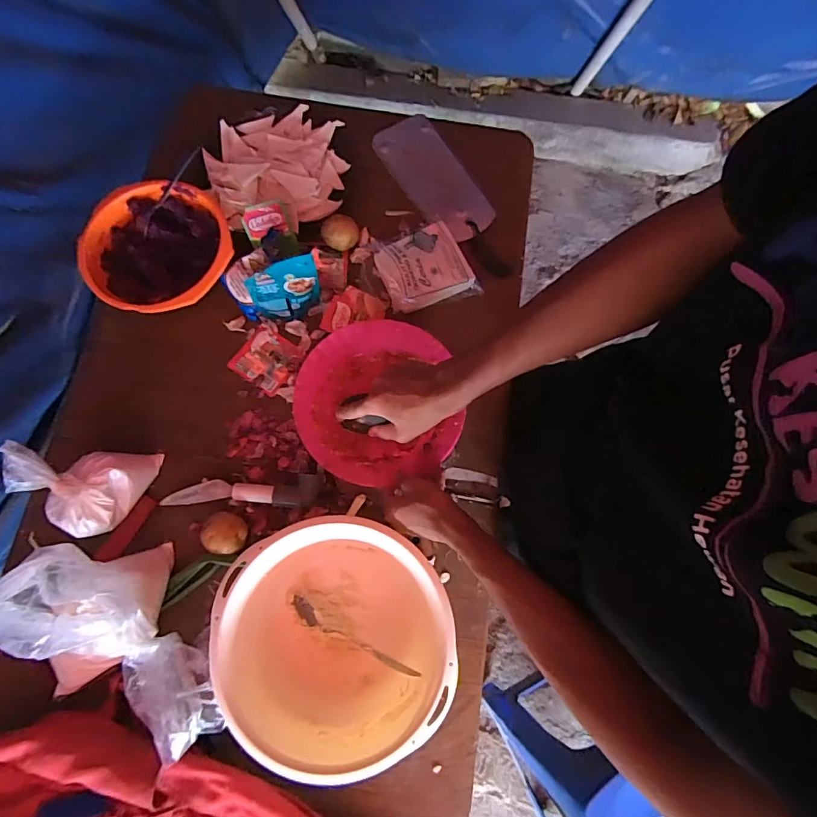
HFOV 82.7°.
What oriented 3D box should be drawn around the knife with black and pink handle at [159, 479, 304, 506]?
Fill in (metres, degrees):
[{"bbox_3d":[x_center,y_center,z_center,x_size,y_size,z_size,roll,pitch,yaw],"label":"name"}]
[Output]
[{"bbox_3d":[-0.220,0.106,0.585,0.173,0.014,0.030,1,74,-1],"label":"knife with black and pink handle"}]

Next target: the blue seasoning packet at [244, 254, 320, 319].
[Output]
[{"bbox_3d":[-0.163,-0.156,0.618,0.090,0.107,0.019,-17,75,-6],"label":"blue seasoning packet"}]

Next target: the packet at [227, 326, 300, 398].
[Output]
[{"bbox_3d":[-0.199,-0.070,0.652,0.078,0.007,0.076,32,76,7],"label":"packet"}]

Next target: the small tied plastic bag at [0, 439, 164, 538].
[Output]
[{"bbox_3d":[-0.366,0.093,0.536,0.087,0.153,0.102,-2,74,-2],"label":"small tied plastic bag"}]

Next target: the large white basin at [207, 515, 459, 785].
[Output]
[{"bbox_3d":[-0.078,0.251,0.524,0.241,0.102,0.236,0,74,-1],"label":"large white basin"}]

